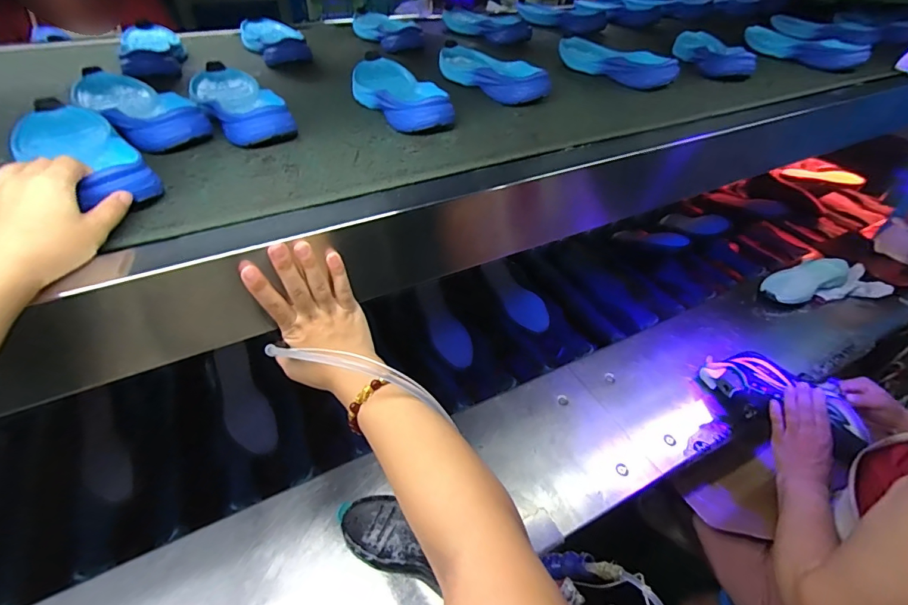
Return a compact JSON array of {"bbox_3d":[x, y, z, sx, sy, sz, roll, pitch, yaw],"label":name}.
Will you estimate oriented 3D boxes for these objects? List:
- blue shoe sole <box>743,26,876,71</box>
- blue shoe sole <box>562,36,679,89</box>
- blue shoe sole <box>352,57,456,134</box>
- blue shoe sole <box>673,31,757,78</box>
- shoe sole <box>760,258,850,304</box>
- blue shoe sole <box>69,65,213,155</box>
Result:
[{"bbox_3d":[0.684,-0.511,0.866,0.078,0.038,0.238,-18,47,-21],"label":"blue shoe sole"},{"bbox_3d":[0.268,-0.420,0.749,0.078,0.034,0.234,-21,48,-24],"label":"blue shoe sole"},{"bbox_3d":[-0.083,-0.296,0.603,0.094,0.038,0.259,-14,45,-18],"label":"blue shoe sole"},{"bbox_3d":[0.486,-0.481,0.829,0.090,0.032,0.232,7,43,4],"label":"blue shoe sole"},{"bbox_3d":[0.790,-0.047,0.993,0.227,0.059,0.092,-17,46,-21],"label":"shoe sole"},{"bbox_3d":[-0.389,-0.244,0.525,0.251,0.035,0.084,33,50,28],"label":"blue shoe sole"}]

